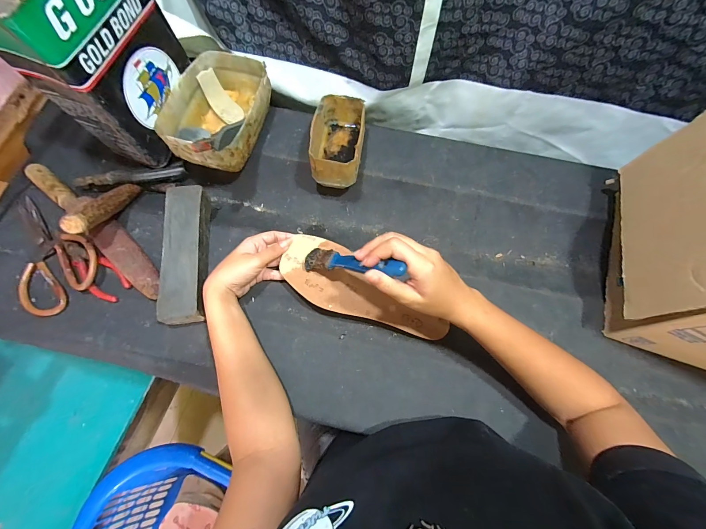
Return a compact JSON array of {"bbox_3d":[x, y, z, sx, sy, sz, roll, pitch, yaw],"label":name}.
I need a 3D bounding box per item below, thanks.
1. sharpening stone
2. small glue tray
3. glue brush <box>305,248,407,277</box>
[{"bbox_3d":[-0.232,-0.015,0.423,0.055,0.040,0.196,-6,69,-3],"label":"sharpening stone"},{"bbox_3d":[-0.022,-0.187,0.469,0.073,0.064,0.127,8,69,3],"label":"small glue tray"},{"bbox_3d":[-0.003,-0.002,0.345,0.160,0.022,0.028,6,65,48],"label":"glue brush"}]

